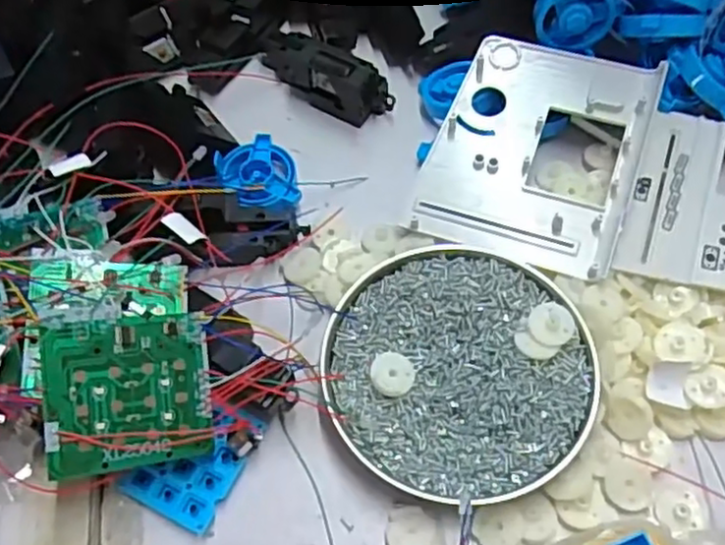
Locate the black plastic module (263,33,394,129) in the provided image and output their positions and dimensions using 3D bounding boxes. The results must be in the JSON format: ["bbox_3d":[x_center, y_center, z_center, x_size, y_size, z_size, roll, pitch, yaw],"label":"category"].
[{"bbox_3d":[-0.028,-0.132,0.455,0.094,0.039,0.029,28,65,16],"label":"black plastic module"}]

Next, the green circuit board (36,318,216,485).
[{"bbox_3d":[-0.106,0.055,0.316,0.071,0.005,0.067,-3,85,-24],"label":"green circuit board"}]

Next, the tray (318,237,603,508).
[{"bbox_3d":[0.049,0.048,0.356,0.131,0.026,0.133,-1,61,1],"label":"tray"}]

